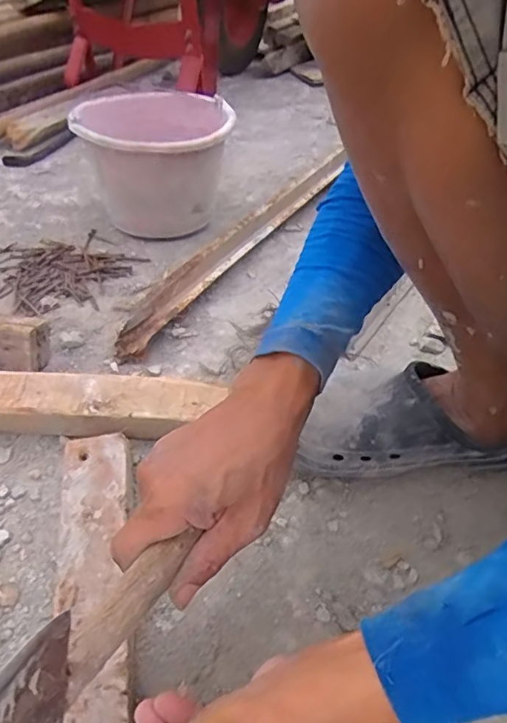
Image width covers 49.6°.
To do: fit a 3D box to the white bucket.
[{"bbox_3d":[-0.139,-0.277,0.814,0.214,0.166,0.210,1,40,-1],"label":"white bucket"}]

